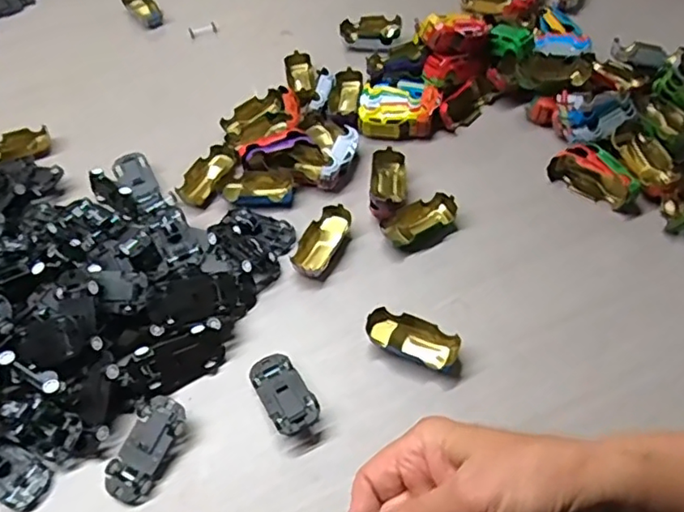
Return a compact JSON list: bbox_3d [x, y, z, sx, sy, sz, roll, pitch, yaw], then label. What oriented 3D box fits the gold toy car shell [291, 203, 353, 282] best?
[{"bbox_3d":[-0.015,-0.011,0.465,0.031,0.017,0.063,19,57,18],"label":"gold toy car shell"}]

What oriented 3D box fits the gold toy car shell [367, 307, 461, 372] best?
[{"bbox_3d":[0.049,0.058,0.407,0.064,0.016,0.028,17,56,16],"label":"gold toy car shell"}]

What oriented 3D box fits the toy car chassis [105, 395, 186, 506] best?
[{"bbox_3d":[-0.126,0.123,0.375,0.034,0.016,0.064,23,58,20],"label":"toy car chassis"}]

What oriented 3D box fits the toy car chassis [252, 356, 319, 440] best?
[{"bbox_3d":[-0.038,0.092,0.389,0.031,0.019,0.063,-28,56,-16],"label":"toy car chassis"}]

